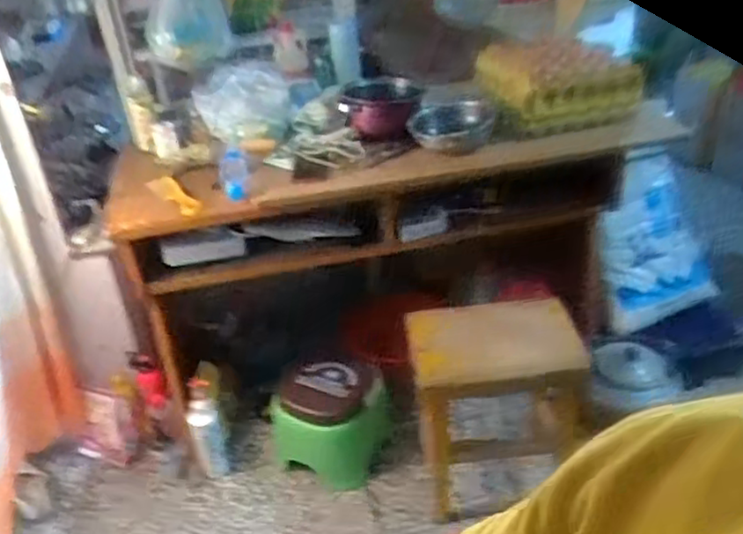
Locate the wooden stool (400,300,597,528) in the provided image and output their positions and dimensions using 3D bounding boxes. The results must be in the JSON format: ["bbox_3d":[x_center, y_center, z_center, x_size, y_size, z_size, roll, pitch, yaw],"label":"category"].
[{"bbox_3d":[0.322,0.346,1.698,0.424,0.472,0.235,-8,33,-3],"label":"wooden stool"}]

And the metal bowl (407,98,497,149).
[{"bbox_3d":[0.195,-0.352,1.676,0.214,0.071,0.199,-2,33,6],"label":"metal bowl"}]

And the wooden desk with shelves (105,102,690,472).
[{"bbox_3d":[0.063,-0.009,1.922,1.339,0.754,0.443,-12,33,-9],"label":"wooden desk with shelves"}]

